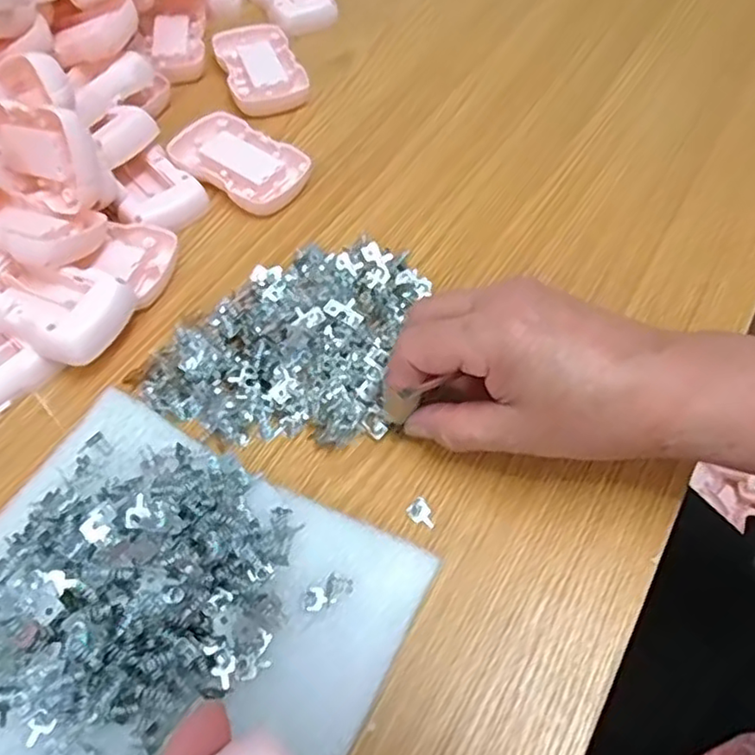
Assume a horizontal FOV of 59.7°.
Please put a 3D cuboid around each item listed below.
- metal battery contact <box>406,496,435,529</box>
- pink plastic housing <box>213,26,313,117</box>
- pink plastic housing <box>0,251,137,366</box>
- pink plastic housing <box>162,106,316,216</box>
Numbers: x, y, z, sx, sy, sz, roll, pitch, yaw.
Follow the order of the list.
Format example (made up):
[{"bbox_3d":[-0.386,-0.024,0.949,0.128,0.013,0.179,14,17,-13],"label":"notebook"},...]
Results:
[{"bbox_3d":[0.022,0.064,0.313,0.015,0.004,0.011,40,63,21],"label":"metal battery contact"},{"bbox_3d":[-0.084,-0.222,0.477,0.053,0.016,0.089,-16,60,-12],"label":"pink plastic housing"},{"bbox_3d":[-0.178,-0.038,0.348,0.088,0.026,0.049,18,60,9],"label":"pink plastic housing"},{"bbox_3d":[-0.090,-0.138,0.423,0.082,0.018,0.056,36,64,18],"label":"pink plastic housing"}]

